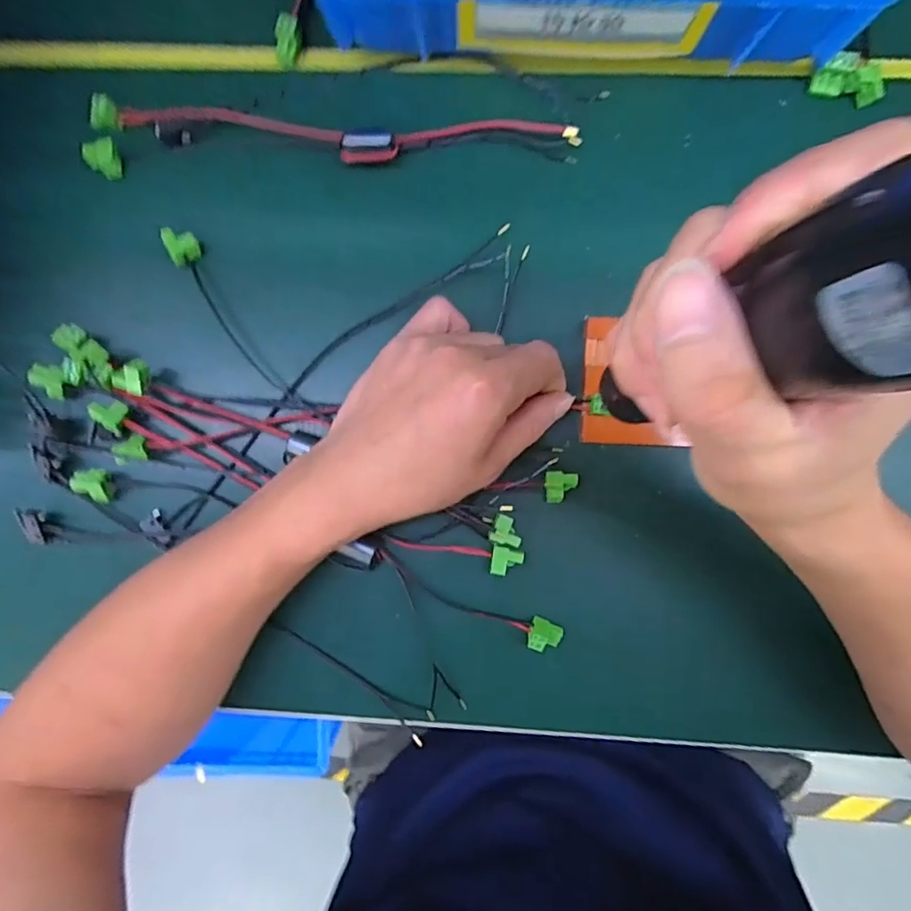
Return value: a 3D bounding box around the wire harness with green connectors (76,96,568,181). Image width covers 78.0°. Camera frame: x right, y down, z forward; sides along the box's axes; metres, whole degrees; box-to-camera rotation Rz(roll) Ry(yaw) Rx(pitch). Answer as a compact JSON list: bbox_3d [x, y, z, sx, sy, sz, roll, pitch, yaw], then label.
[{"bbox_3d":[-0.074,-0.192,0.332,0.287,0.016,0.039,-1,90,3],"label":"wire harness with green connectors"}]

